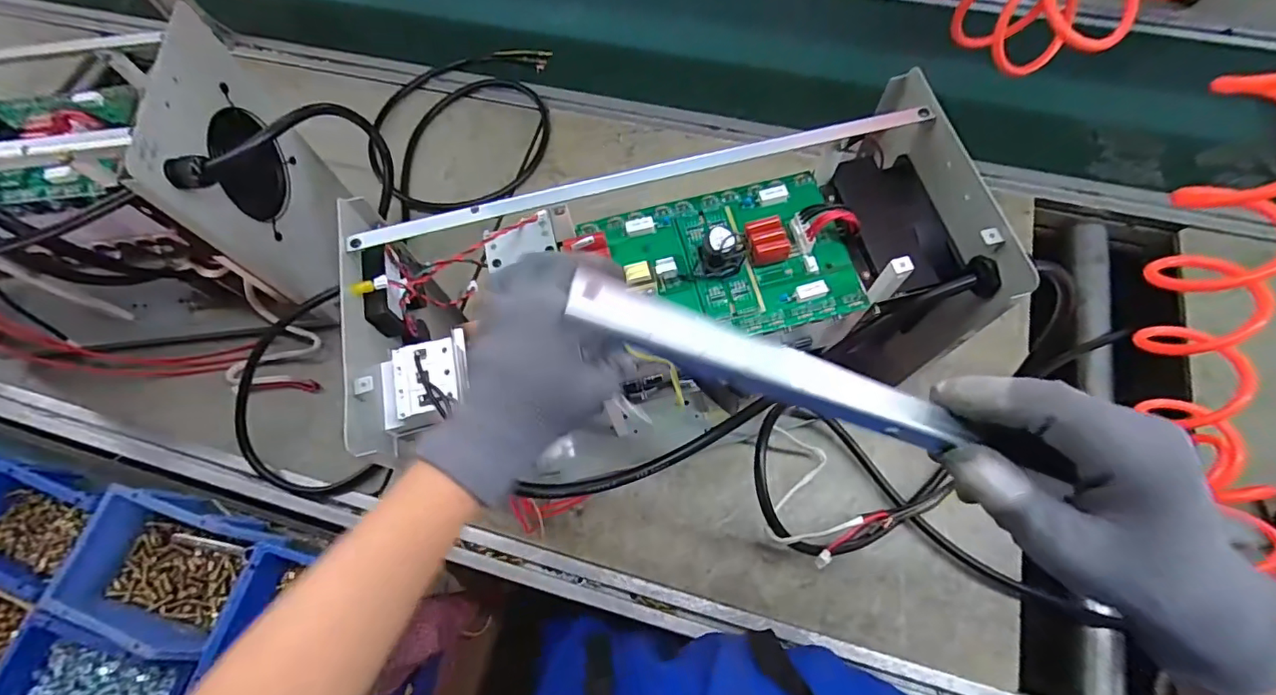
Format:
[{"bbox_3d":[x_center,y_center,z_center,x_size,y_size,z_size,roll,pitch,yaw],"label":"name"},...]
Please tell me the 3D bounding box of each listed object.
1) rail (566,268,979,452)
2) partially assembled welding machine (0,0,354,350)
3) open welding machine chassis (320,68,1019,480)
[{"bbox_3d":[0.060,0.010,0.215,0.181,0.011,0.019,20,68,-18],"label":"rail"},{"bbox_3d":[-0.626,-0.148,0.605,0.494,0.298,0.227,-5,69,1],"label":"partially assembled welding machine"},{"bbox_3d":[0.024,-0.015,0.519,0.460,0.313,0.204,-13,69,-2],"label":"open welding machine chassis"}]

